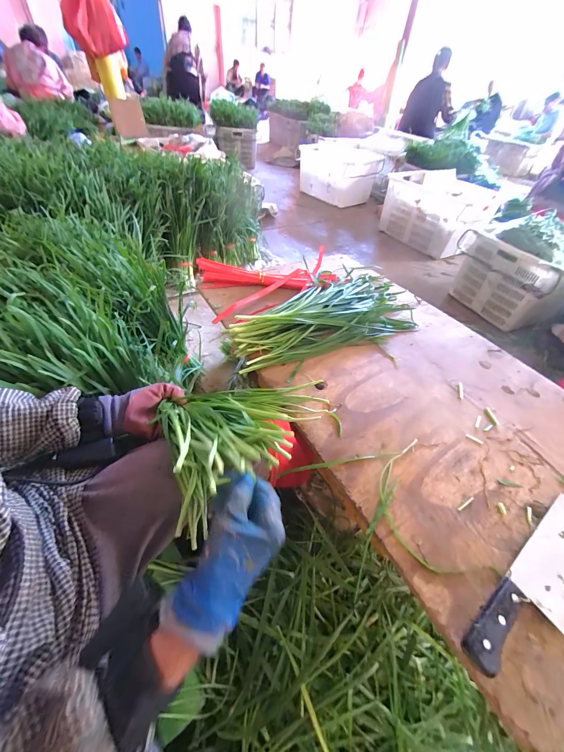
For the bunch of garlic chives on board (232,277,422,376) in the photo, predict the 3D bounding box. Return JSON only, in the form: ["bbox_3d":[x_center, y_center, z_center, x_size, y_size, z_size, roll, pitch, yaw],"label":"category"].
[{"bbox_3d":[0.105,-0.156,0.638,0.482,0.066,0.232,-18,52,-21],"label":"bunch of garlic chives on board"}]

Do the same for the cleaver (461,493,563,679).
[{"bbox_3d":[0.307,0.234,0.318,0.269,0.018,0.066,-24,55,-25],"label":"cleaver"}]

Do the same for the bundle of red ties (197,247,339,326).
[{"bbox_3d":[-0.025,-0.242,0.724,0.339,0.045,0.225,-13,50,-17],"label":"bundle of red ties"}]

